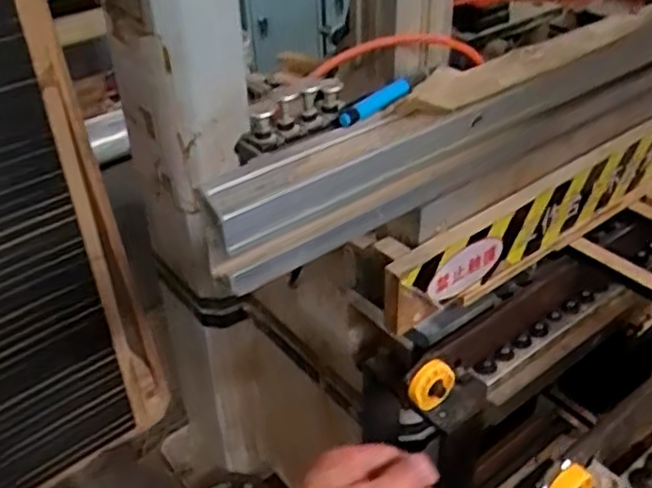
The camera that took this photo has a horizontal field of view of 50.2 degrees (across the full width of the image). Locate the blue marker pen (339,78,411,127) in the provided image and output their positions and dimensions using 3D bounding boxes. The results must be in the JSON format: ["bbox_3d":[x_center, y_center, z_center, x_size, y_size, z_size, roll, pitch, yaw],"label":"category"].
[{"bbox_3d":[0.041,-0.111,0.539,0.010,0.013,0.084,25,45,31],"label":"blue marker pen"}]

